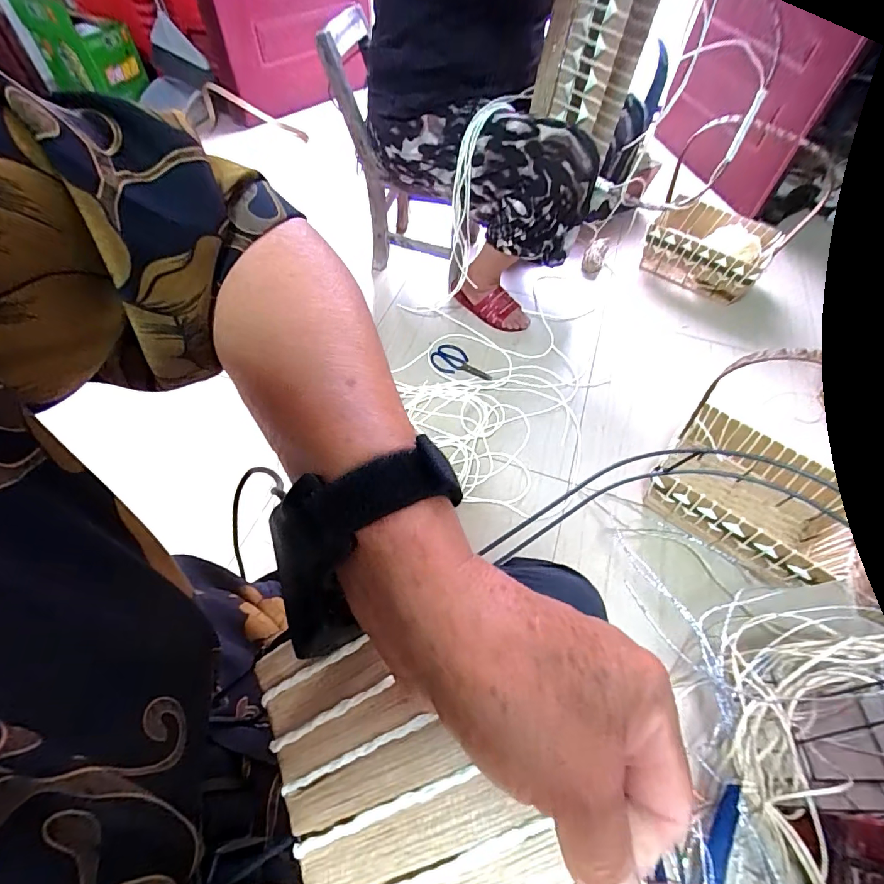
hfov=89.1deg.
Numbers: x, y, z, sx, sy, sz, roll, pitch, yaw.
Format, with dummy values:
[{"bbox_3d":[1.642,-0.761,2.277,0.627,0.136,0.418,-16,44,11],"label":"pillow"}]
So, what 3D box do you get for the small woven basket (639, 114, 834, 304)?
[{"bbox_3d":[0.865,-0.677,1.362,0.409,0.370,0.275,28,60,15],"label":"small woven basket"}]

